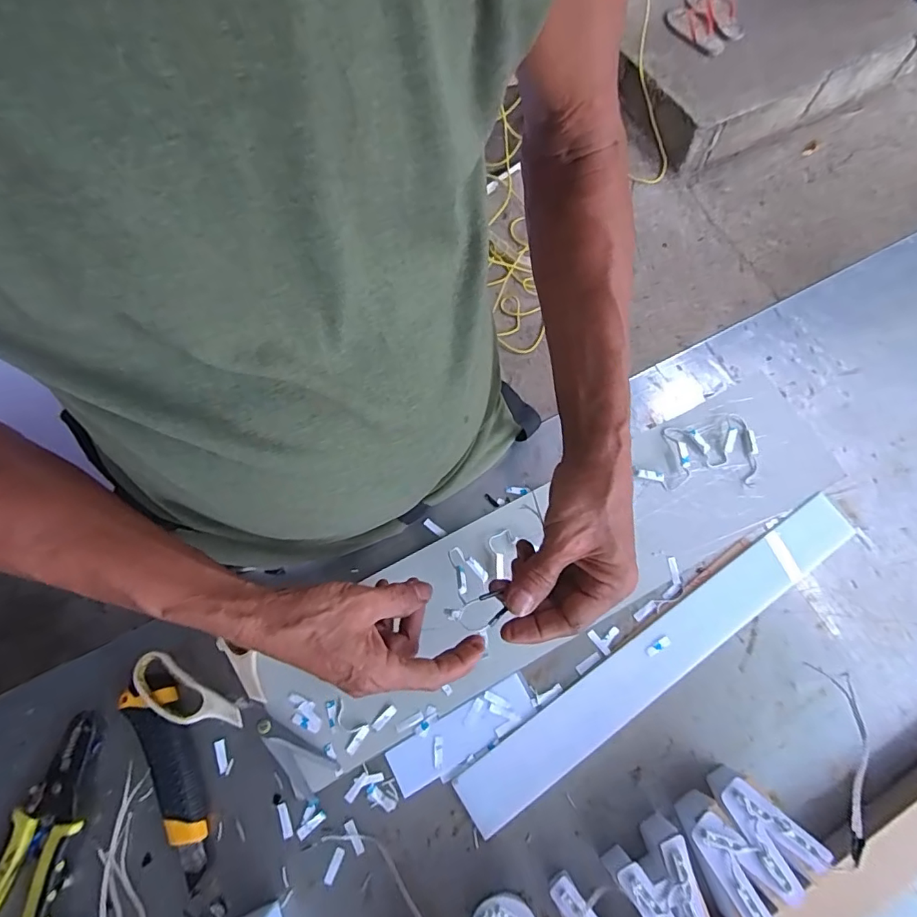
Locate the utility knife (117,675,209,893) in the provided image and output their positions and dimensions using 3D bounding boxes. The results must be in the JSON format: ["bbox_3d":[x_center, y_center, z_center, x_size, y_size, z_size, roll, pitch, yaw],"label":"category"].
[{"bbox_3d":[-0.238,0.262,0.415,0.038,0.018,0.156,-28,74,-11],"label":"utility knife"}]

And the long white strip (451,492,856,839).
[{"bbox_3d":[0.196,0.173,0.465,0.452,0.006,0.056,-32,75,-12],"label":"long white strip"}]

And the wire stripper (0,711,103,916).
[{"bbox_3d":[-0.332,0.297,0.397,0.056,0.014,0.163,10,71,2],"label":"wire stripper"}]

